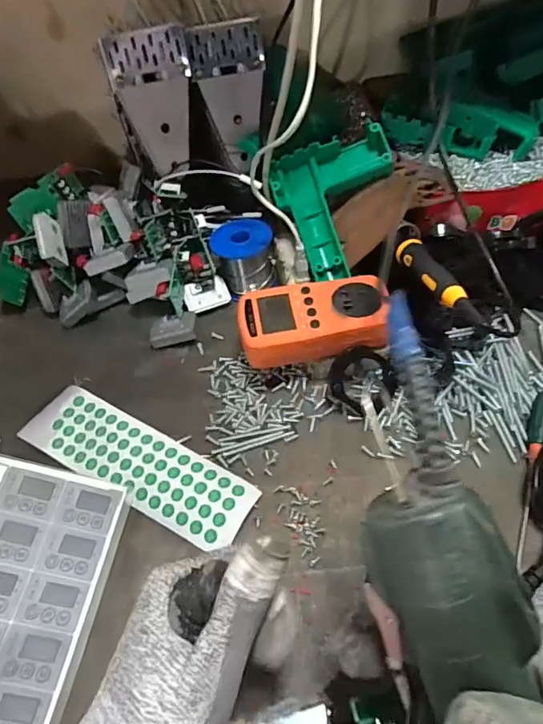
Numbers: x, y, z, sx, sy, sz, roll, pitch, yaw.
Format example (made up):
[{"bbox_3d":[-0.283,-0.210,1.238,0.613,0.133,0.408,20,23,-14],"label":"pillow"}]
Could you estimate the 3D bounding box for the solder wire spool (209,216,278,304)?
[{"bbox_3d":[-0.028,-0.112,0.515,0.065,0.061,0.059,-9,50,-2],"label":"solder wire spool"}]

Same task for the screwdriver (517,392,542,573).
[{"bbox_3d":[0.193,0.080,0.358,0.015,0.020,0.140,17,54,18],"label":"screwdriver"}]

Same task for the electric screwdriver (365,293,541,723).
[{"bbox_3d":[0.074,0.117,0.183,0.048,0.032,0.276,-15,90,-7],"label":"electric screwdriver"}]

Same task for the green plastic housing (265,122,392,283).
[{"bbox_3d":[0.065,-0.151,0.478,0.115,0.029,0.137,-12,81,11],"label":"green plastic housing"}]

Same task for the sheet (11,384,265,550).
[{"bbox_3d":[-0.113,0.080,0.397,0.211,0.010,0.061,24,61,21],"label":"sheet"}]

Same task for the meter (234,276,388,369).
[{"bbox_3d":[0.038,-0.033,0.415,0.126,0.030,0.075,-11,51,-3],"label":"meter"}]

